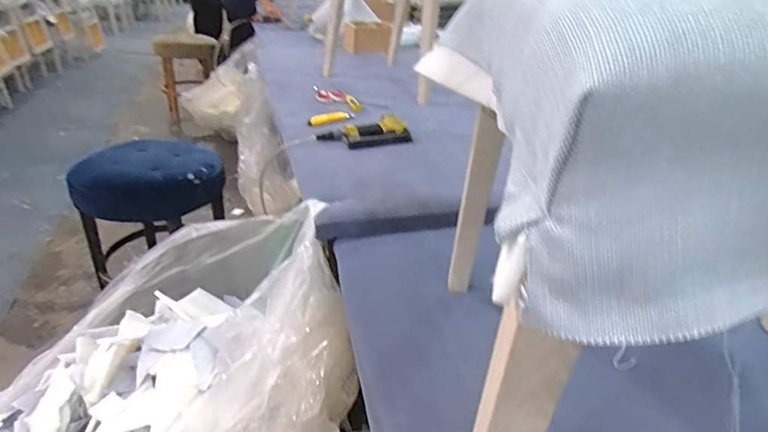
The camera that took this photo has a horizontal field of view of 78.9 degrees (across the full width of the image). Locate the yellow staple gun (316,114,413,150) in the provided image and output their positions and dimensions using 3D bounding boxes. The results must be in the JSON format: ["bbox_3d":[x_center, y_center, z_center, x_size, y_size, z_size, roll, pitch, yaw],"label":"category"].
[{"bbox_3d":[-0.051,-0.226,1.248,0.241,0.050,0.098,-6,30,-17],"label":"yellow staple gun"}]

